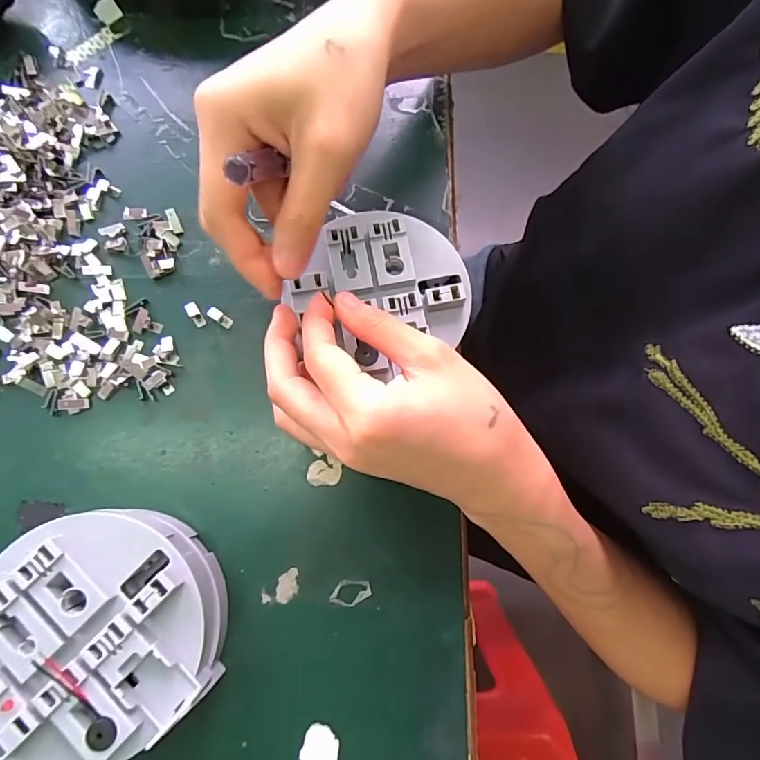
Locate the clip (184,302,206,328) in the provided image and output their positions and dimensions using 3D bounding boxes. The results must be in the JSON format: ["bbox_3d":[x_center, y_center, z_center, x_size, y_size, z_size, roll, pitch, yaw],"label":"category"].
[{"bbox_3d":[-0.106,-0.038,0.264,0.007,0.004,0.016,-33,80,-8],"label":"clip"}]

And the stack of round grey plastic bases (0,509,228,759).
[{"bbox_3d":[-0.126,0.112,0.212,0.100,0.040,0.101,-20,79,-6],"label":"stack of round grey plastic bases"}]

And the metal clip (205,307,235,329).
[{"bbox_3d":[-0.091,-0.036,0.265,0.015,0.004,0.006,36,78,-8],"label":"metal clip"}]

